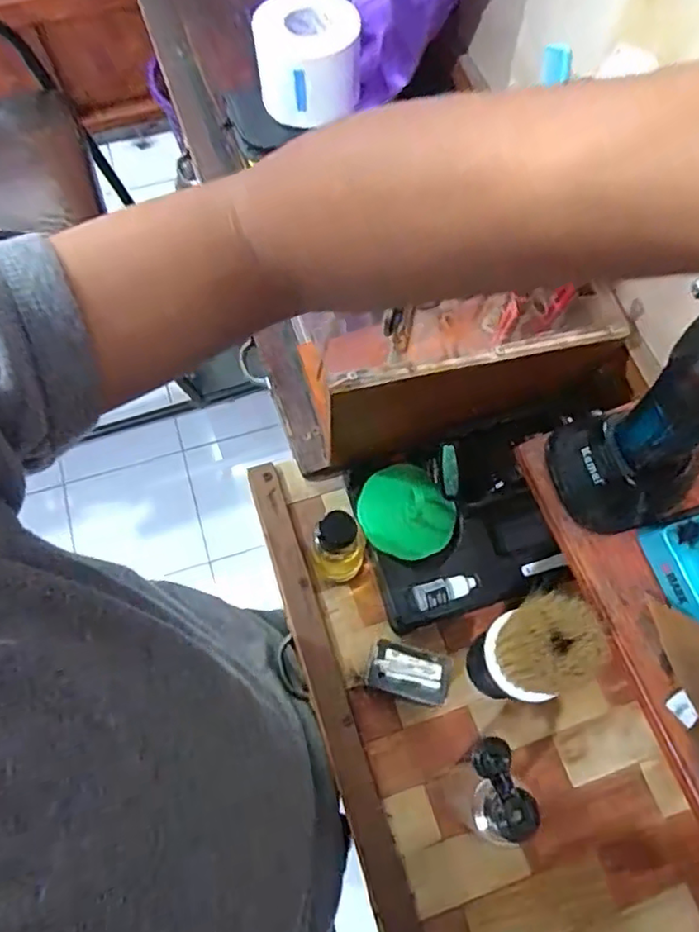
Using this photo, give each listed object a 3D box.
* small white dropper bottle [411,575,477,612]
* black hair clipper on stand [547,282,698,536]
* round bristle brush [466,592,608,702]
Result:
[{"bbox_3d":[0.074,0.099,0.473,0.048,0.017,0.020,-14,70,-7],"label":"small white dropper bottle"},{"bbox_3d":[0.173,-0.028,0.313,0.069,0.187,0.071,-29,71,-11],"label":"black hair clipper on stand"},{"bbox_3d":[0.113,0.124,0.399,0.051,0.145,0.053,1,68,-2],"label":"round bristle brush"}]

